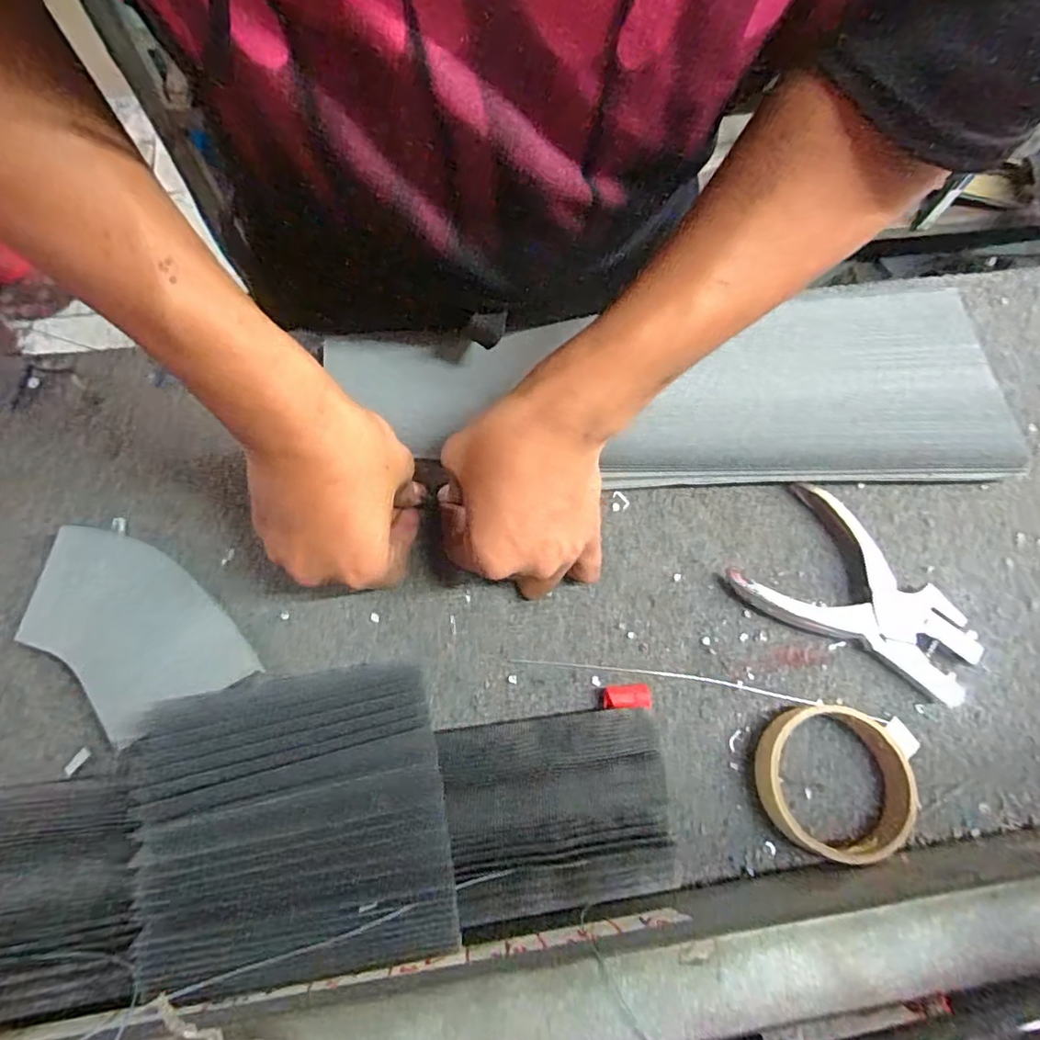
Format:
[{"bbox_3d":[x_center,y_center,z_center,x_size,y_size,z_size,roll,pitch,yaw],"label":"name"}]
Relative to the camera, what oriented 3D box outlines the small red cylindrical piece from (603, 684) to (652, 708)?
[{"bbox_3d":[0.067,0.111,0.368,0.028,0.018,0.015,1,70,-2],"label":"small red cylindrical piece"}]

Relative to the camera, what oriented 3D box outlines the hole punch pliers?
[{"bbox_3d":[0.233,0.047,0.396,0.156,0.017,0.096,32,71,9],"label":"hole punch pliers"}]

